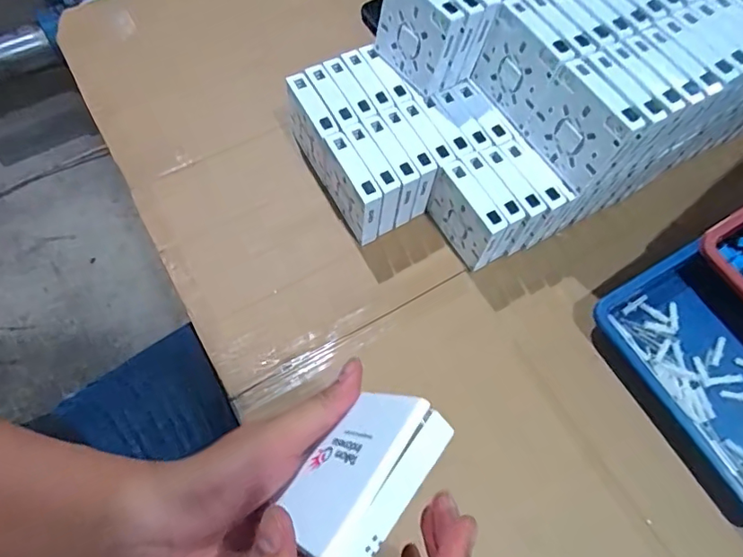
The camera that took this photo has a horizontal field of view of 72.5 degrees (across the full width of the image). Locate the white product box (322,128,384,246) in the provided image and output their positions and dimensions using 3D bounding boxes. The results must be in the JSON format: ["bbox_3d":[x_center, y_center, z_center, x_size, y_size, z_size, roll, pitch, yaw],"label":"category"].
[{"bbox_3d":[-0.021,-0.092,0.526,0.025,0.078,0.090,-26,69,-13],"label":"white product box"}]

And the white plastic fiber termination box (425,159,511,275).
[{"bbox_3d":[0.095,-0.063,0.521,0.024,0.082,0.091,-30,70,-14],"label":"white plastic fiber termination box"}]

